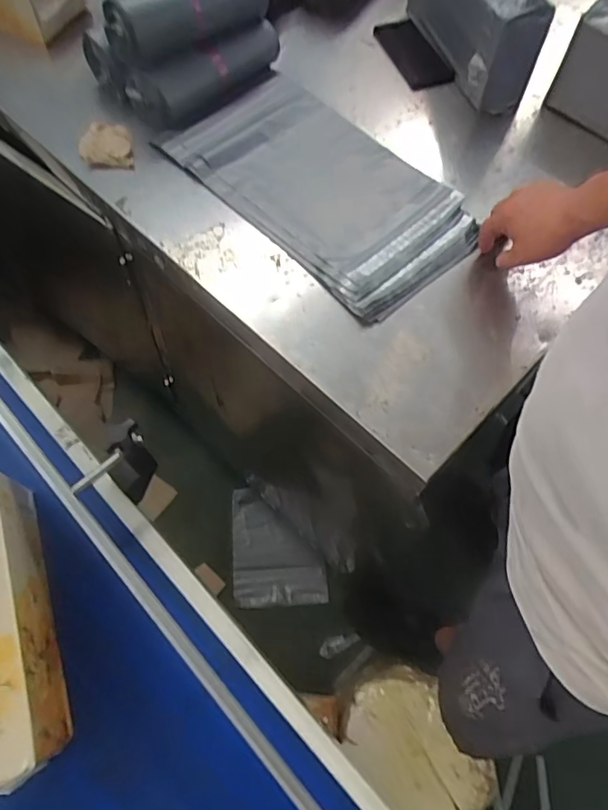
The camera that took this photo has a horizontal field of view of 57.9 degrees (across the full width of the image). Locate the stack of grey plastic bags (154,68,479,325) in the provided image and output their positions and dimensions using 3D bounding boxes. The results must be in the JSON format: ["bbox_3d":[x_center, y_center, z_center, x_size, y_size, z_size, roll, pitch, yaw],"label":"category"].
[{"bbox_3d":[0.022,-0.323,0.782,0.256,0.016,0.451,-39,71,-19],"label":"stack of grey plastic bags"}]

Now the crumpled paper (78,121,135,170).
[{"bbox_3d":[-0.287,-0.380,0.802,0.085,0.014,0.071,8,80,8],"label":"crumpled paper"}]

